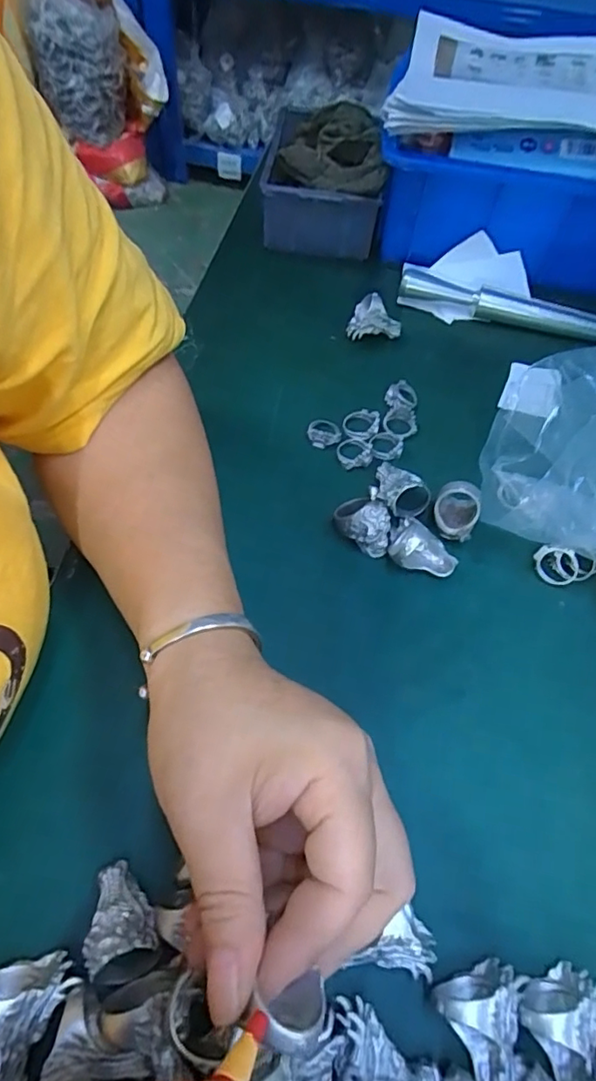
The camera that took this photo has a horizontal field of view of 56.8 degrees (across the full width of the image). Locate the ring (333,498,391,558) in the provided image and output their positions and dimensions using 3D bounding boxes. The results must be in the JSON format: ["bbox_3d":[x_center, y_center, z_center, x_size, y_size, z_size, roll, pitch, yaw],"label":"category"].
[{"bbox_3d":[0.036,-0.008,0.309,0.032,0.029,0.018,14,58,4],"label":"ring"}]

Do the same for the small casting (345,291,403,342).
[{"bbox_3d":[0.057,-0.162,0.404,0.041,0.033,0.015,-2,58,-6],"label":"small casting"}]

